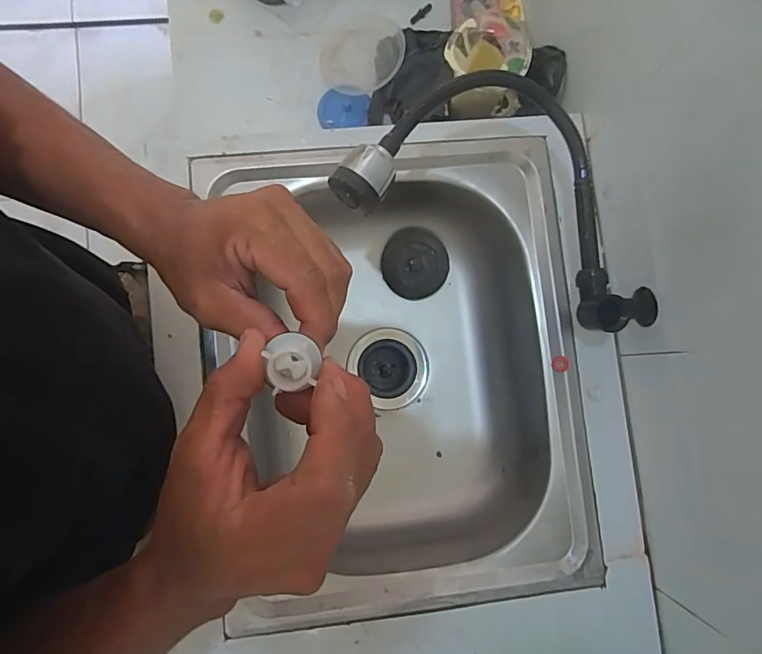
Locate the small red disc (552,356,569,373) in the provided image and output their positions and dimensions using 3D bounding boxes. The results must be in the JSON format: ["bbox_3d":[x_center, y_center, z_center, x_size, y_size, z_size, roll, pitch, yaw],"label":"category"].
[{"bbox_3d":[0.198,0.041,0.524,0.015,0.011,0.018,-9,85,-5],"label":"small red disc"}]

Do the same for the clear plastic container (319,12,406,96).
[{"bbox_3d":[-0.027,-0.388,0.668,0.114,0.032,0.126,1,85,-4],"label":"clear plastic container"}]

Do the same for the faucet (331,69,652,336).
[{"bbox_3d":[0.142,-0.134,0.457,0.337,0.087,0.191,23,84,-2],"label":"faucet"}]

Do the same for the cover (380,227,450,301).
[{"bbox_3d":[0.046,-0.086,0.647,0.089,0.004,0.093,6,100,2],"label":"cover"}]

